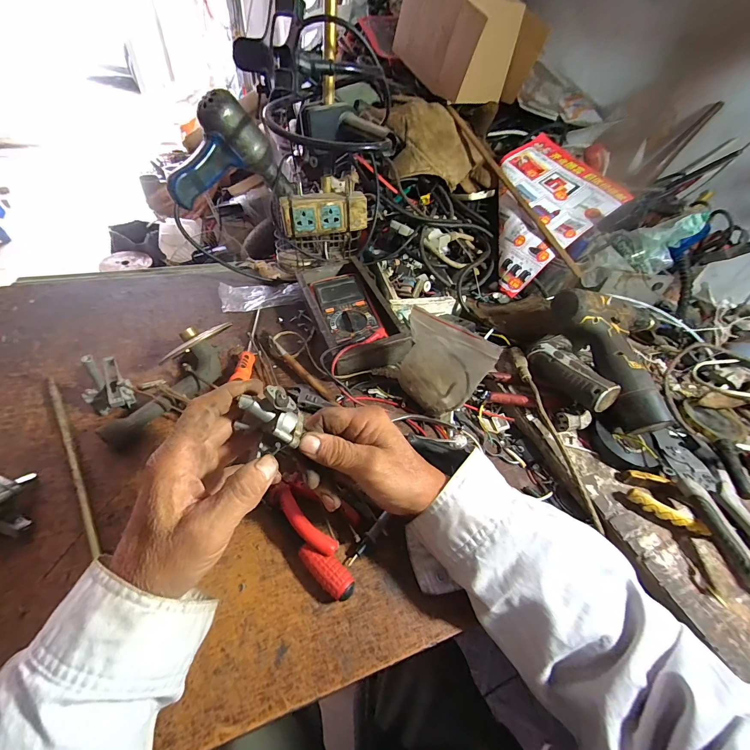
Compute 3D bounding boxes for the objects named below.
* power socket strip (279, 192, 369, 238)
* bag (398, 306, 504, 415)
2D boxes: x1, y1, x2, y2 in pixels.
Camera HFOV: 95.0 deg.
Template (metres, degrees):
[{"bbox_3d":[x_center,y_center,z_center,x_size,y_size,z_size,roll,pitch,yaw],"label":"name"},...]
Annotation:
[{"bbox_3d":[-0.080,-0.260,0.551,0.135,0.056,0.033,-8,49,-14],"label":"power socket strip"},{"bbox_3d":[0.079,-0.009,0.402,0.100,0.121,0.028,33,52,21],"label":"bag"}]

